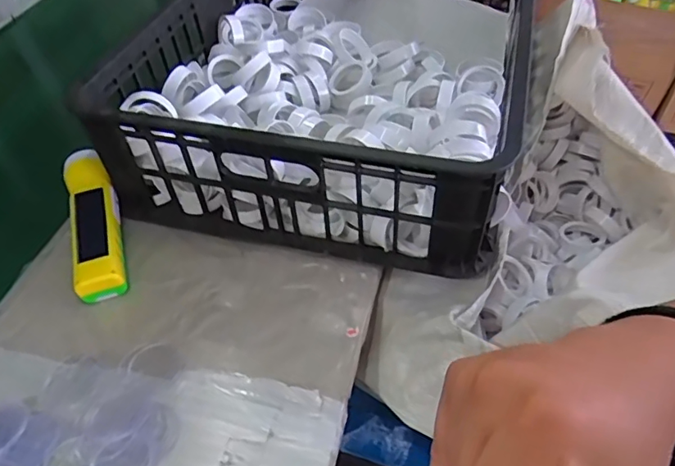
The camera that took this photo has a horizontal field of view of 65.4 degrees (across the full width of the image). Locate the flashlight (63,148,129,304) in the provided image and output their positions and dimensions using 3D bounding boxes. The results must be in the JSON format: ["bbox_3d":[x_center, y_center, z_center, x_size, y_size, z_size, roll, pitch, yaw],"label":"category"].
[{"bbox_3d":[-0.240,-0.010,0.517,0.046,0.055,0.164,-17,49,-10],"label":"flashlight"}]

